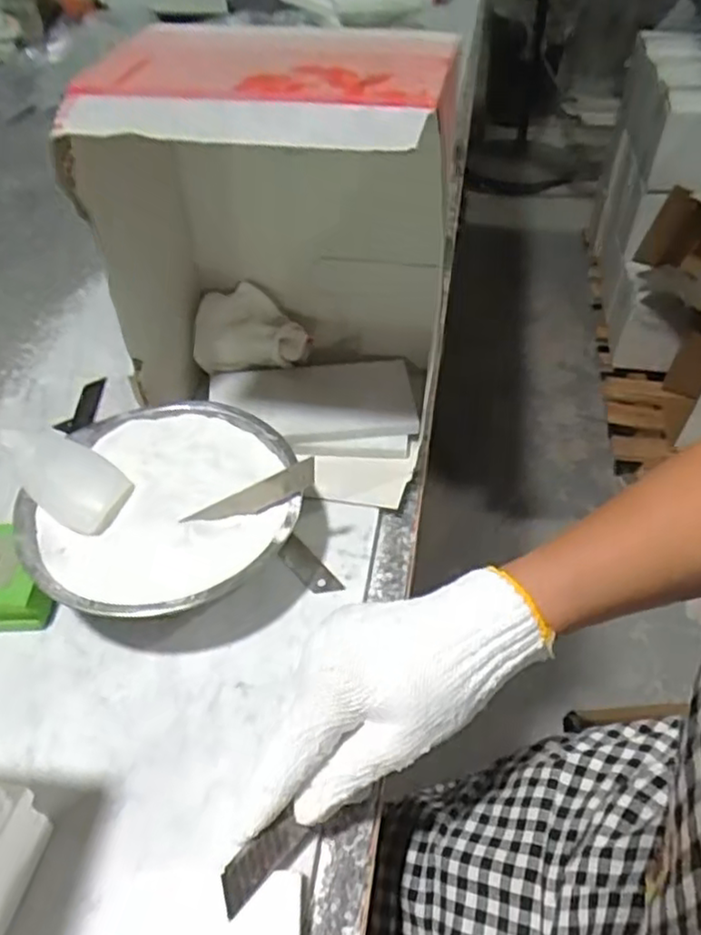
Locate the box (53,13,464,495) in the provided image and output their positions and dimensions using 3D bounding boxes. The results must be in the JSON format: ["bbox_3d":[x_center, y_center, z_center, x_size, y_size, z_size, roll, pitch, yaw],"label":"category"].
[{"bbox_3d":[-0.045,-0.119,0.454,0.186,0.257,0.149,6,47,8],"label":"box"}]

